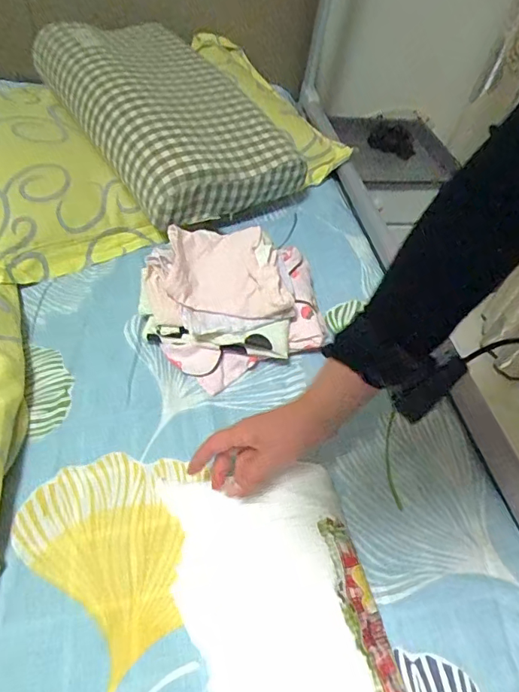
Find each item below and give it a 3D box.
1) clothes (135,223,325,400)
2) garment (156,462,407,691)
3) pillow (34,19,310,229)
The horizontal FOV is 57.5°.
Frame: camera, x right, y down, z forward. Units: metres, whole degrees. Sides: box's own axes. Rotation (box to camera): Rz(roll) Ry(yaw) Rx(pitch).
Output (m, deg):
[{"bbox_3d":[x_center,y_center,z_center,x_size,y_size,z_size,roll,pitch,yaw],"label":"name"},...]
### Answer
[{"bbox_3d":[-0.036,-0.063,0.651,0.242,0.111,0.195,-12,52,-13],"label":"clothes"},{"bbox_3d":[0.006,0.261,0.412,0.187,0.035,0.308,-23,52,5],"label":"garment"},{"bbox_3d":[-0.177,-0.440,0.868,0.293,0.115,0.514,-22,57,-25],"label":"pillow"}]

